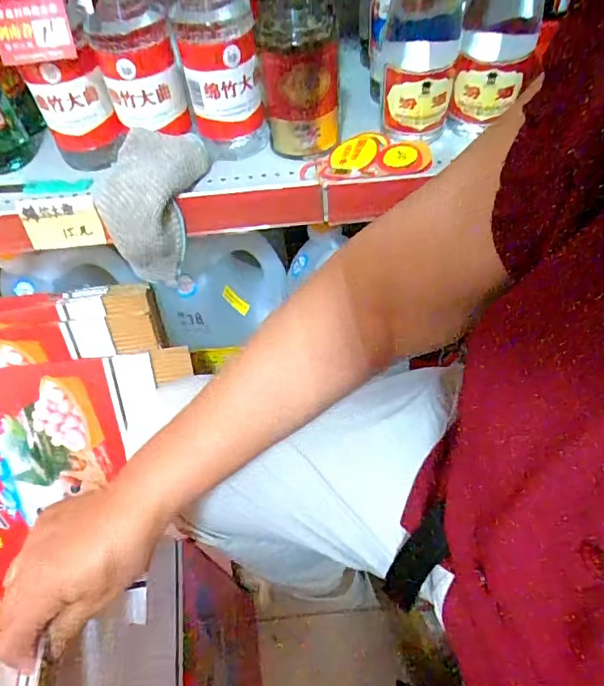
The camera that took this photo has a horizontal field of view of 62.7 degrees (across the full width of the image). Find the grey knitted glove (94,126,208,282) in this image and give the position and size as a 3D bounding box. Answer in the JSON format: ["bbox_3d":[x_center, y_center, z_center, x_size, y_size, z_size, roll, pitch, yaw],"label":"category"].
[{"bbox_3d":[-0.148,-0.144,0.526,0.081,0.116,0.128,15,57,15],"label":"grey knitted glove"}]

